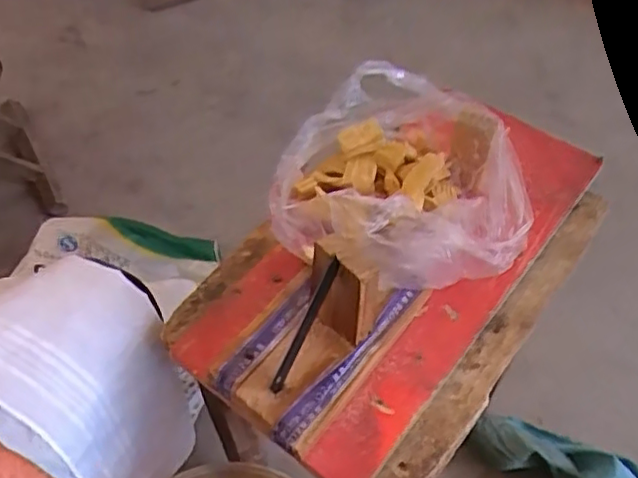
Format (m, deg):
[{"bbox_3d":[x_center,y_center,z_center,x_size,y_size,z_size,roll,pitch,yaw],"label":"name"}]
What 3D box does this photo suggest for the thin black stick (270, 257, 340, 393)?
[{"bbox_3d":[-0.009,0.056,0.411,0.006,0.011,0.098,30,103,22],"label":"thin black stick"}]

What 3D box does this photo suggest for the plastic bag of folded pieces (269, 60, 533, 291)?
[{"bbox_3d":[0.059,-0.034,0.500,0.185,0.089,0.193,-31,58,-22],"label":"plastic bag of folded pieces"}]

